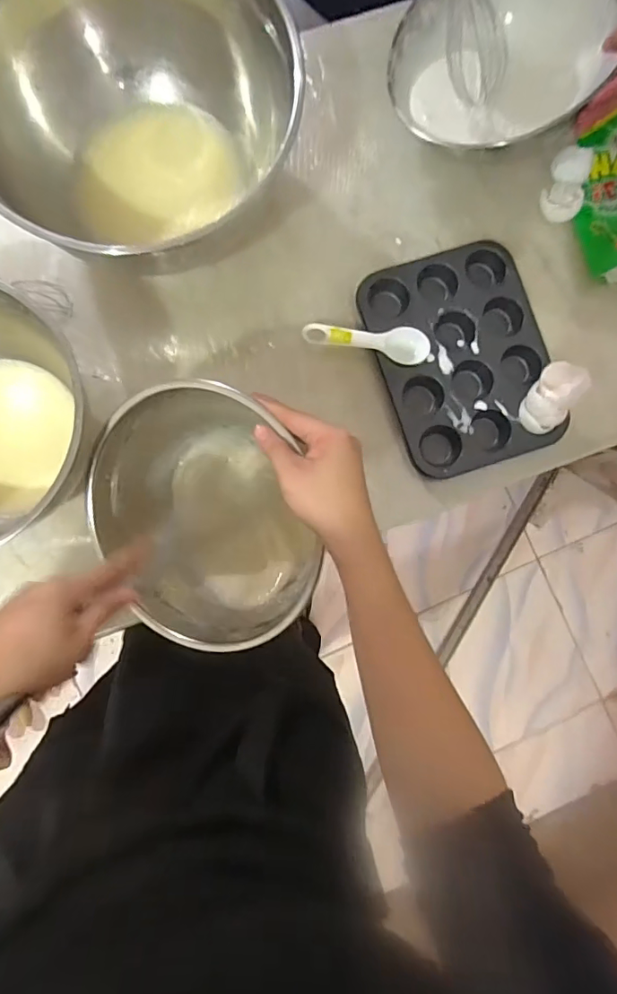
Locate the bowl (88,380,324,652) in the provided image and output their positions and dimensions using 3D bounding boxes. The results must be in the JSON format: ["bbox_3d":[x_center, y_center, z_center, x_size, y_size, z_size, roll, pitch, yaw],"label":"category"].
[{"bbox_3d":[-0.097,0.022,0.479,0.224,0.108,0.208,0,86,-3],"label":"bowl"}]

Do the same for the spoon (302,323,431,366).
[{"bbox_3d":[0.066,-0.179,0.566,0.141,0.015,0.038,11,86,-3],"label":"spoon"}]

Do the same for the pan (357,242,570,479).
[{"bbox_3d":[0.178,-0.160,0.577,0.185,0.027,0.247,-18,87,-4],"label":"pan"}]

